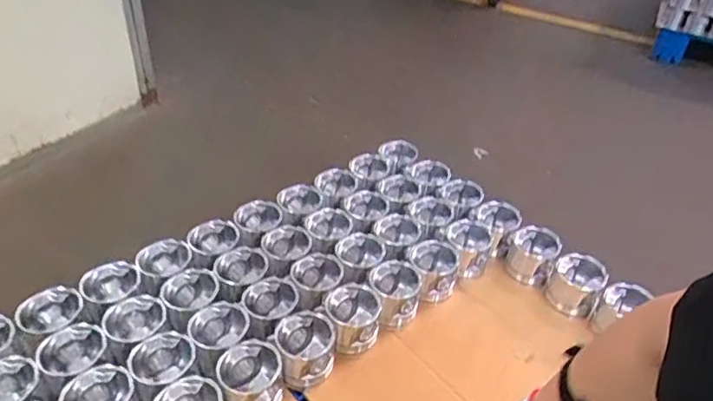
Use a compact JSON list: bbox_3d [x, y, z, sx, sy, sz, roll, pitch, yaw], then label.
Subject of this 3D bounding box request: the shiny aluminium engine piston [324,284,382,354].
[{"bbox_3d":[-0.008,0.209,0.942,0.092,0.086,0.088,2,38,-2],"label":"shiny aluminium engine piston"}]

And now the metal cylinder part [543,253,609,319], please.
[{"bbox_3d":[0.419,0.162,1.038,0.090,0.083,0.106,24,42,24],"label":"metal cylinder part"}]

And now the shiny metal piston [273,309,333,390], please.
[{"bbox_3d":[-0.084,0.246,0.890,0.091,0.081,0.102,-6,39,-15],"label":"shiny metal piston"}]

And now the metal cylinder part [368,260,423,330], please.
[{"bbox_3d":[0.072,0.170,0.999,0.092,0.074,0.100,2,38,-2],"label":"metal cylinder part"}]

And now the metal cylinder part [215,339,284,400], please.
[{"bbox_3d":[-0.159,0.275,0.831,0.089,0.078,0.092,-13,41,-23],"label":"metal cylinder part"}]

